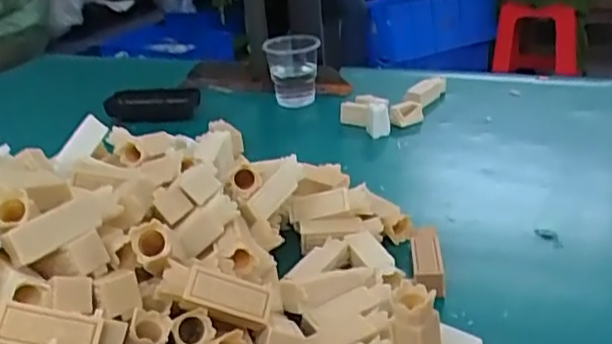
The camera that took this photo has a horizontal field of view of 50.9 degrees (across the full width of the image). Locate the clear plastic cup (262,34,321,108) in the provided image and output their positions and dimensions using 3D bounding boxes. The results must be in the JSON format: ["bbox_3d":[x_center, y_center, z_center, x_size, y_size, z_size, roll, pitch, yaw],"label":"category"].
[{"bbox_3d":[-0.014,-0.129,0.798,0.064,0.079,0.064,-2,26,6],"label":"clear plastic cup"}]

